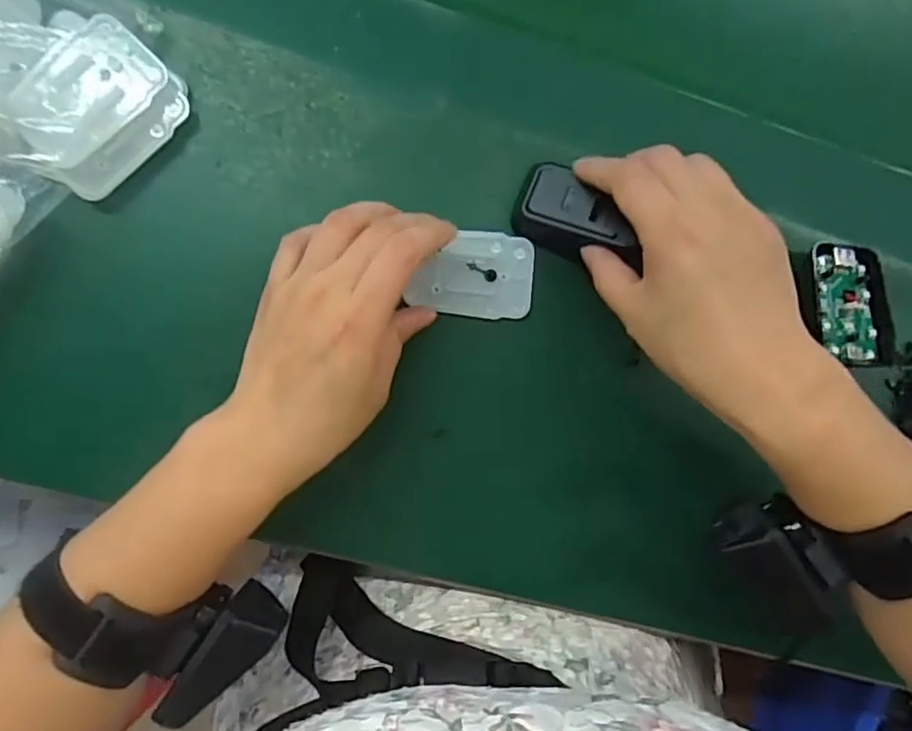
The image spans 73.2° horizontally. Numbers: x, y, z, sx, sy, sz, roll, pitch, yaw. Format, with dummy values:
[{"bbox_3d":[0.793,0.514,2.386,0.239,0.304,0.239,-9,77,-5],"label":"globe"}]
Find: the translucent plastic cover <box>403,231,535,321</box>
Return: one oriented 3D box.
[{"bbox_3d":[0.010,-0.049,0.329,0.065,0.006,0.044,2,90,-10],"label":"translucent plastic cover"}]

